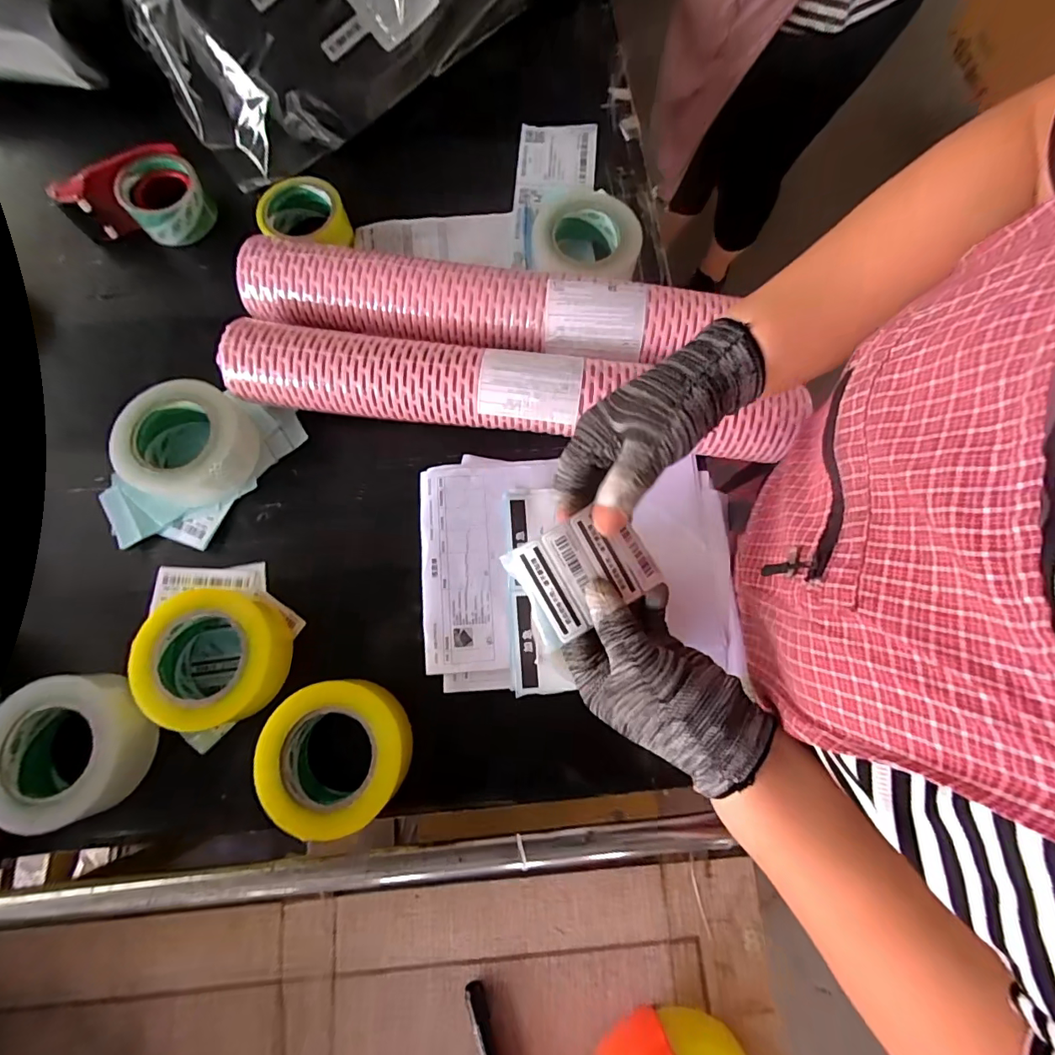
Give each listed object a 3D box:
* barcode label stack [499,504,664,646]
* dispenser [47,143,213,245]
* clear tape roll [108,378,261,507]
[{"bbox_3d":[0.038,0.028,0.322,0.090,0.009,0.067,-29,98,-7],"label":"barcode label stack"},{"bbox_3d":[-0.477,-0.411,0.598,0.157,0.069,0.096,5,76,5],"label":"dispenser"},{"bbox_3d":[-0.353,-0.085,0.509,0.124,0.061,0.123,-42,76,-12],"label":"clear tape roll"}]

